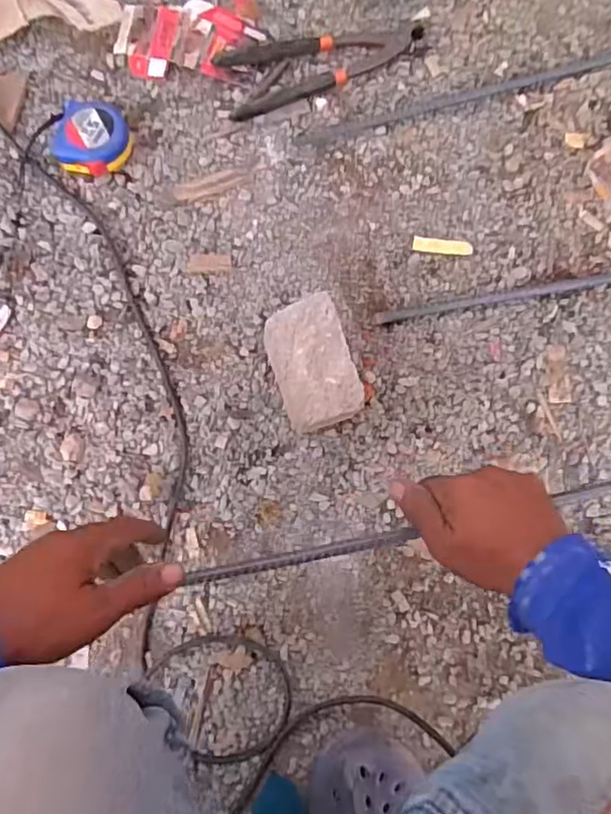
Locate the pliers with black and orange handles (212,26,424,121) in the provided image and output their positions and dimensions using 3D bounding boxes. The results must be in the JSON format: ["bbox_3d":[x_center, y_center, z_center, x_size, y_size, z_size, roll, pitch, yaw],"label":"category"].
[{"bbox_3d":[0.015,-0.362,0.626,0.207,0.012,0.072,-17,84,-2],"label":"pliers with black and orange handles"}]

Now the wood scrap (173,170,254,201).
[{"bbox_3d":[-0.093,-0.226,0.608,0.081,0.004,0.019,-20,84,-2],"label":"wood scrap"}]

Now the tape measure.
[{"bbox_3d":[-0.210,-0.265,0.597,0.069,0.037,0.074,0,83,0],"label":"tape measure"}]

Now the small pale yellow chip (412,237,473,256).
[{"bbox_3d":[0.139,-0.163,0.609,0.060,0.007,0.013,5,83,0],"label":"small pale yellow chip"}]

